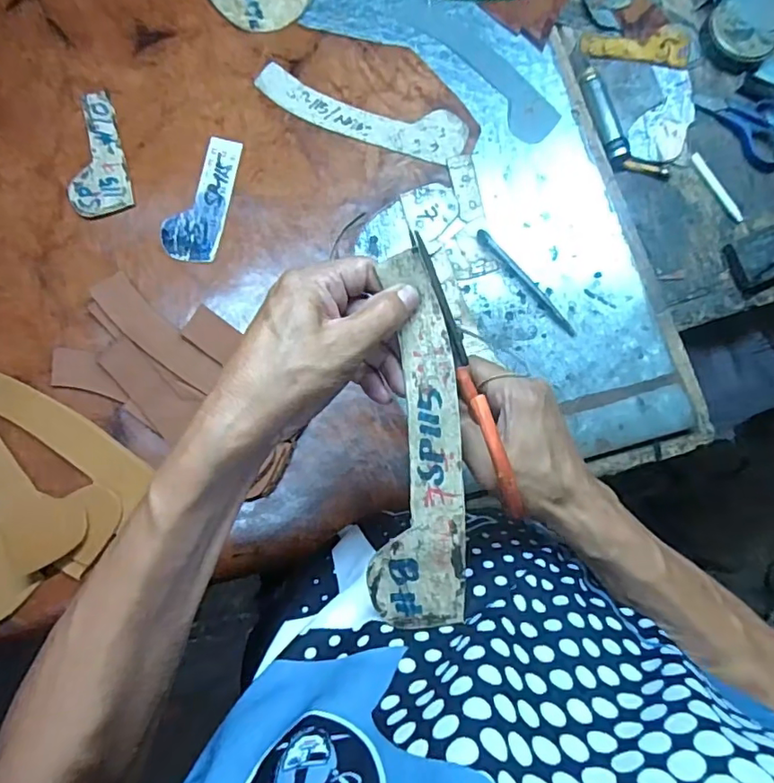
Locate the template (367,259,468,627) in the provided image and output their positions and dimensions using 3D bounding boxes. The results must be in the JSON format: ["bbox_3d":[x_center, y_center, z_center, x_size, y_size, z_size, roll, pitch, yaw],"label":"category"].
[{"bbox_3d":[0.018,0.027,0.309,0.050,0.009,0.202,0,87,1],"label":"template"}]

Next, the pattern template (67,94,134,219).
[{"bbox_3d":[-0.272,-0.223,0.513,0.052,0.005,0.123,-11,79,-11],"label":"pattern template"}]

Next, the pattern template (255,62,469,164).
[{"bbox_3d":[-0.024,-0.272,0.541,0.209,0.004,0.053,14,82,-3],"label":"pattern template"}]

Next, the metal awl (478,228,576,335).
[{"bbox_3d":[0.133,-0.104,0.521,0.012,0.007,0.131,-41,89,1],"label":"metal awl"}]

